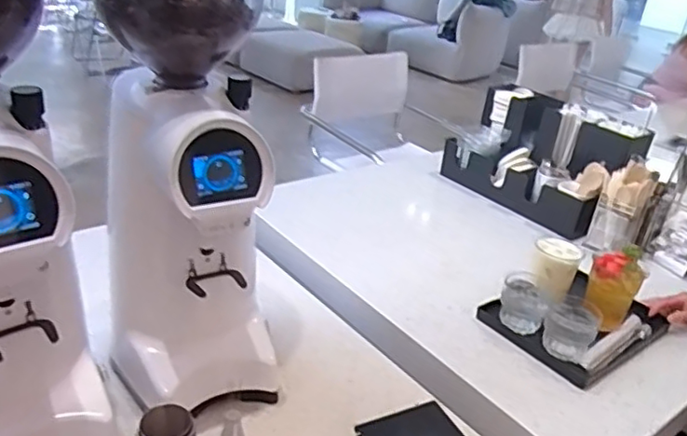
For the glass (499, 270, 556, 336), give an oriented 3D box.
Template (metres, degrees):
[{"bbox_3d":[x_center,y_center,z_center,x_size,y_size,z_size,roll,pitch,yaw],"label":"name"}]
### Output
[{"bbox_3d":[0.318,0.154,1.075,0.083,0.082,0.088,16,29,18],"label":"glass"}]

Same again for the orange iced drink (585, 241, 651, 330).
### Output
[{"bbox_3d":[0.469,0.126,1.073,0.070,0.143,0.085,-17,36,-39],"label":"orange iced drink"}]

